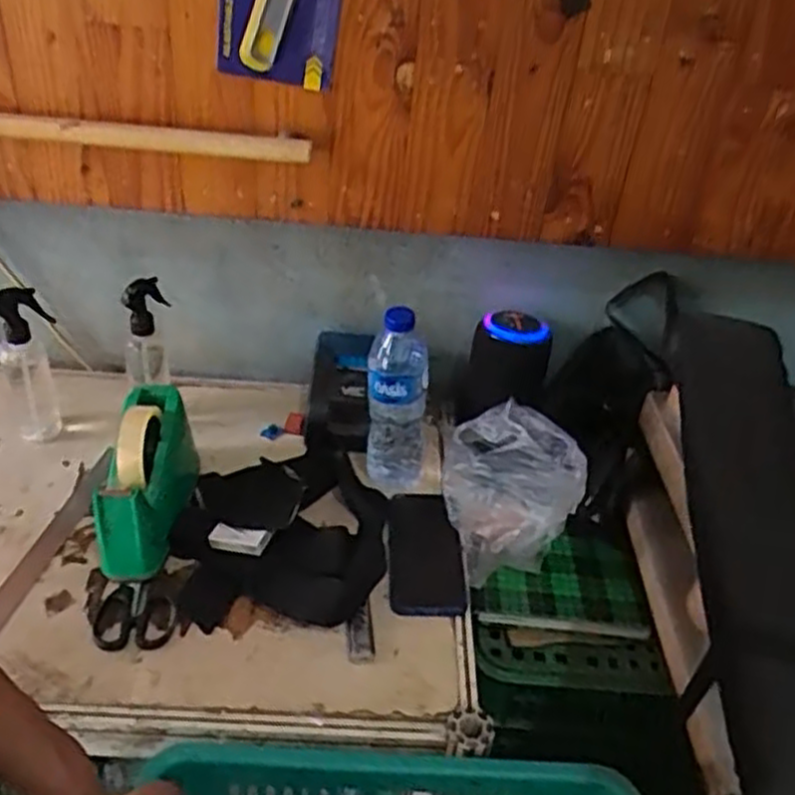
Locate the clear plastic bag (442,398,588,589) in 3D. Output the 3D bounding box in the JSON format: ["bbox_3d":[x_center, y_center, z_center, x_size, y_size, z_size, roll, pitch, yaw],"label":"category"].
[{"bbox_3d":[0.120,0.102,0.878,0.130,0.125,0.135,-8,39,-18],"label":"clear plastic bag"}]

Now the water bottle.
[{"bbox_3d":[-0.001,0.006,0.875,0.068,0.208,0.062,4,37,-2],"label":"water bottle"}]

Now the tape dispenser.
[{"bbox_3d":[-0.265,0.084,0.843,0.076,0.101,0.211,2,37,-6],"label":"tape dispenser"}]

